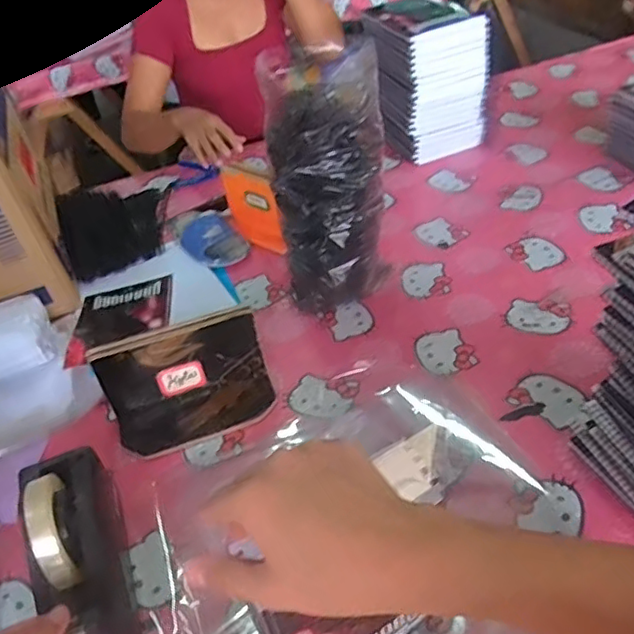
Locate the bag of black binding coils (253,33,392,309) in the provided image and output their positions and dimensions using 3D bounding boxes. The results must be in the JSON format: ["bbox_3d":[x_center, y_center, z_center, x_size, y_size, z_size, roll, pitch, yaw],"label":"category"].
[{"bbox_3d":[0.017,-0.171,0.815,0.147,0.337,0.125,-6,42,1],"label":"bag of black binding coils"}]

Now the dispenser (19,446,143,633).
[{"bbox_3d":[-0.228,0.226,0.578,0.073,0.120,0.209,-21,43,-14],"label":"dispenser"}]

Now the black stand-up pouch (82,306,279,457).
[{"bbox_3d":[-0.156,0.074,0.735,0.199,0.117,0.093,-18,43,-11],"label":"black stand-up pouch"}]

